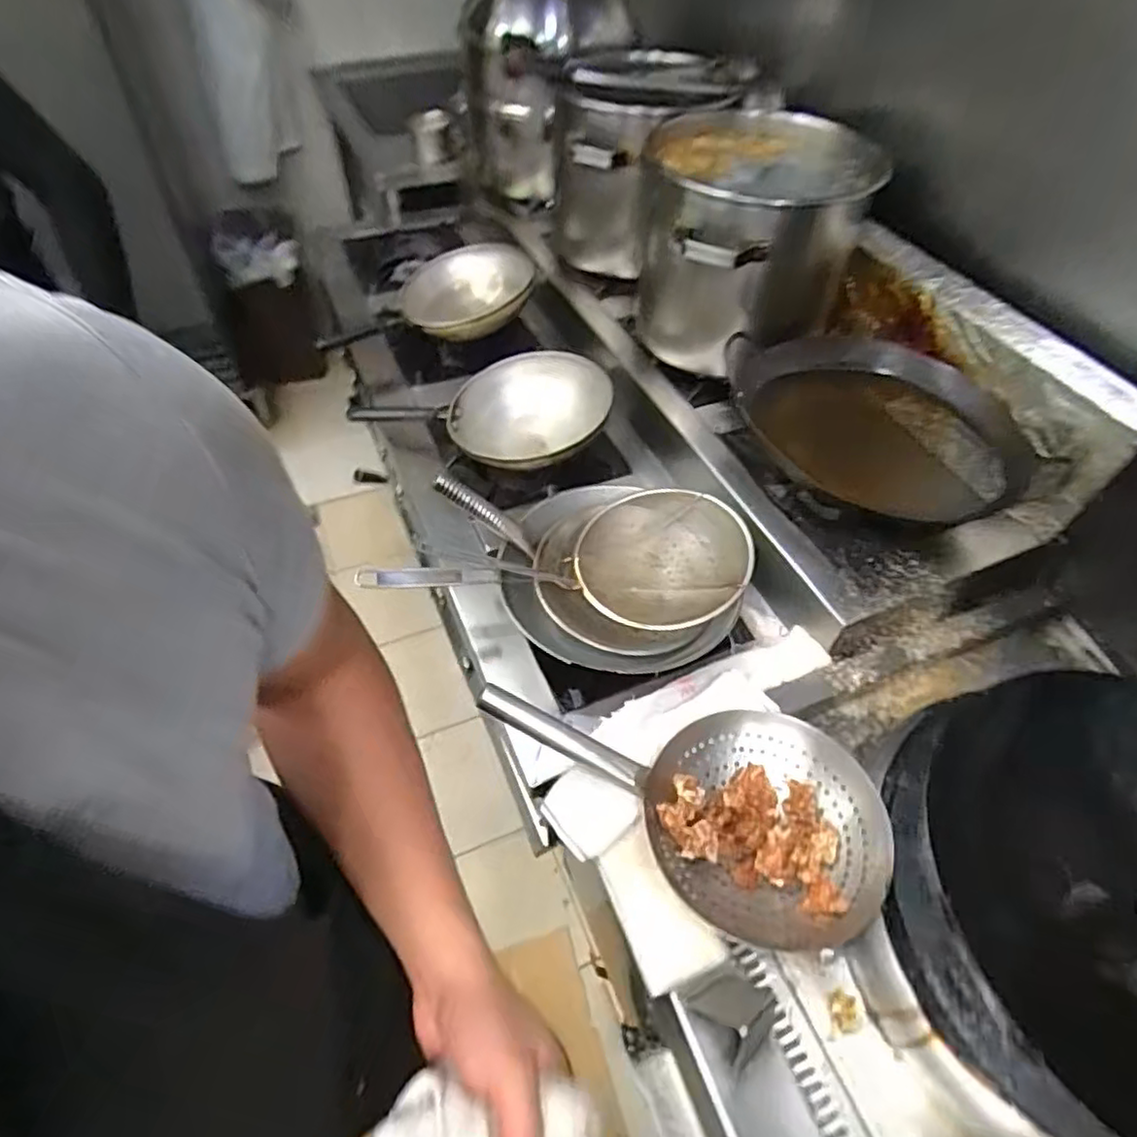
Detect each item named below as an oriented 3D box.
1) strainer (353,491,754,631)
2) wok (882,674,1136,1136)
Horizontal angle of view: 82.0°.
[{"bbox_3d":[-0.003,-0.020,0.920,0.493,0.071,0.237,7,52,2],"label":"strainer"},{"bbox_3d":[0.529,0.308,0.595,0.407,0.113,0.411,1,52,-2],"label":"wok"}]

